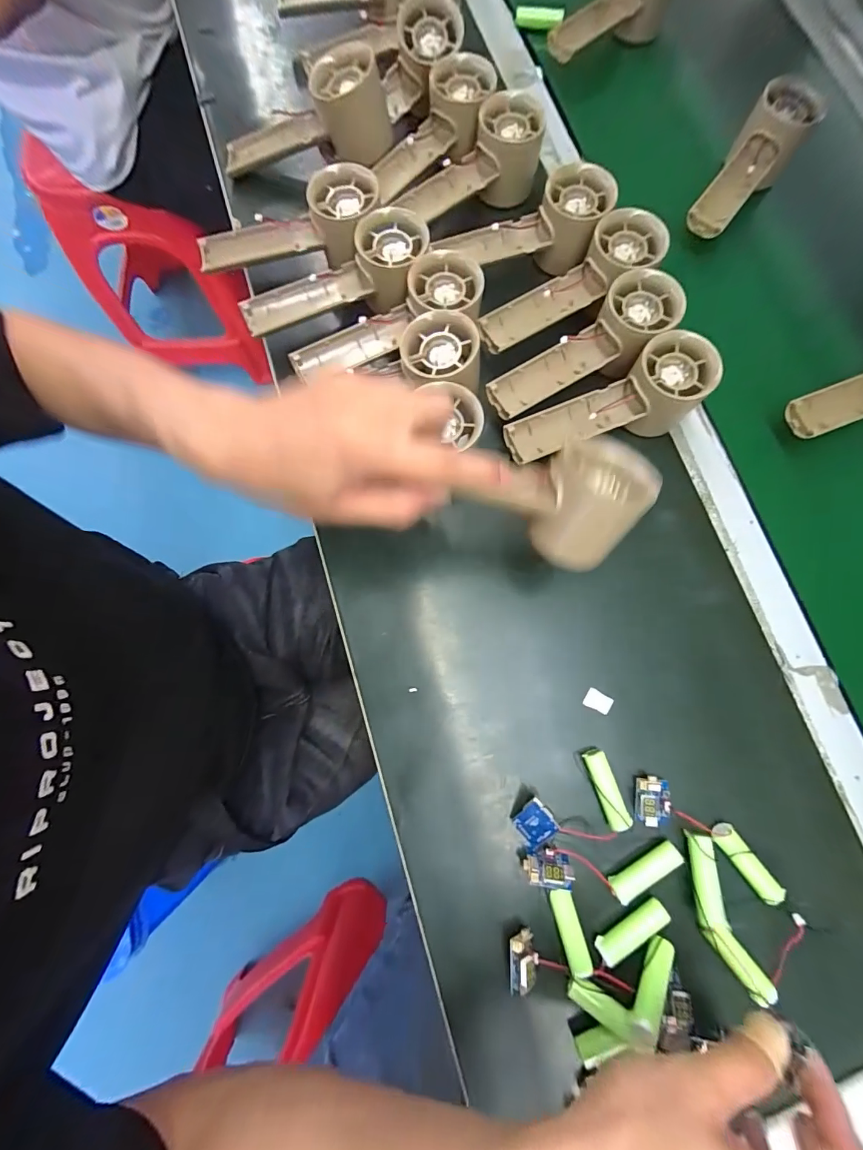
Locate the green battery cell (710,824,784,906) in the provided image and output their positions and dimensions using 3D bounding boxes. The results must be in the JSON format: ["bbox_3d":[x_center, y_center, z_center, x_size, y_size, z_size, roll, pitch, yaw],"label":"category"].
[{"bbox_3d":[0.207,0.189,0.283,0.015,0.013,0.054,-35,79,-9],"label":"green battery cell"}]

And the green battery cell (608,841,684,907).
[{"bbox_3d":[0.142,0.196,0.282,0.050,0.015,0.015,-31,79,-8],"label":"green battery cell"}]

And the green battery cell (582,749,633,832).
[{"bbox_3d":[0.119,0.146,0.293,0.015,0.015,0.051,-19,77,-5],"label":"green battery cell"}]

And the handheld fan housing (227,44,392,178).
[{"bbox_3d":[-0.116,-0.395,0.380,0.158,0.059,0.053,-1,76,16],"label":"handheld fan housing"}]

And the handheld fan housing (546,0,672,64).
[{"bbox_3d":[0.184,-0.559,0.425,0.059,0.059,0.143,42,80,8],"label":"handheld fan housing"}]

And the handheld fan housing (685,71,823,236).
[{"bbox_3d":[0.287,-0.367,0.389,0.052,0.041,0.153,37,92,8],"label":"handheld fan housing"}]

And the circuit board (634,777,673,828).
[{"bbox_3d":[0.151,0.155,0.293,0.022,0.011,0.031,12,77,2],"label":"circuit board"}]

